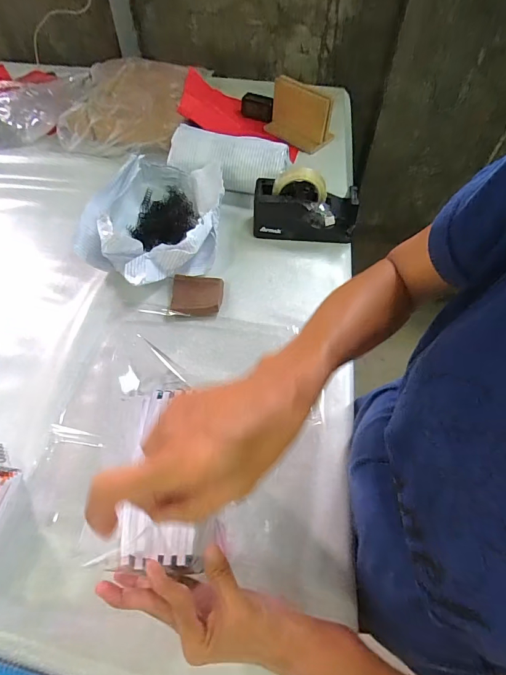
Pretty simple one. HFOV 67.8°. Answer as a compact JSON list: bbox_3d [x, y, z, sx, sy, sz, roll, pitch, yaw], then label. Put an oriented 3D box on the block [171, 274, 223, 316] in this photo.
[{"bbox_3d":[-0.099,-0.077,0.679,0.087,0.019,0.090,0,57,0],"label":"block"}]

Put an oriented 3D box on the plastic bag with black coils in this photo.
[{"bbox_3d":[-0.186,-0.226,0.727,0.237,0.102,0.293,10,57,6],"label":"plastic bag with black coils"}]

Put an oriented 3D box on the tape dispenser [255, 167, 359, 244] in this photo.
[{"bbox_3d":[0.103,-0.256,0.736,0.198,0.125,0.068,4,57,2],"label":"tape dispenser"}]

